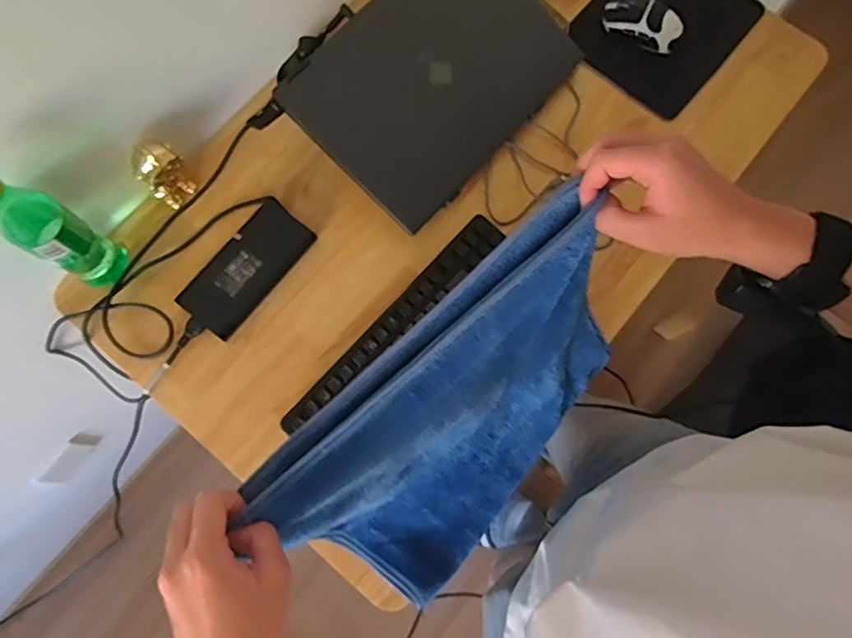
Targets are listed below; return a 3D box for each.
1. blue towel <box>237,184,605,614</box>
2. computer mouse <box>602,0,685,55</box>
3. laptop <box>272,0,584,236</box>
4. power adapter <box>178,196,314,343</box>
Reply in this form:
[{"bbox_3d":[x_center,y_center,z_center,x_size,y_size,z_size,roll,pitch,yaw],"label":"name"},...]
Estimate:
[{"bbox_3d":[0.045,0.107,0.548,0.348,0.332,0.073,-42,59,-3],"label":"blue towel"},{"bbox_3d":[0.325,-0.446,0.863,0.120,0.042,0.068,17,76,4],"label":"computer mouse"},{"bbox_3d":[0.018,-0.327,0.772,0.249,0.023,0.369,45,78,-16],"label":"laptop"},{"bbox_3d":[-0.237,-0.069,0.764,0.084,0.022,0.183,37,79,9],"label":"power adapter"}]

